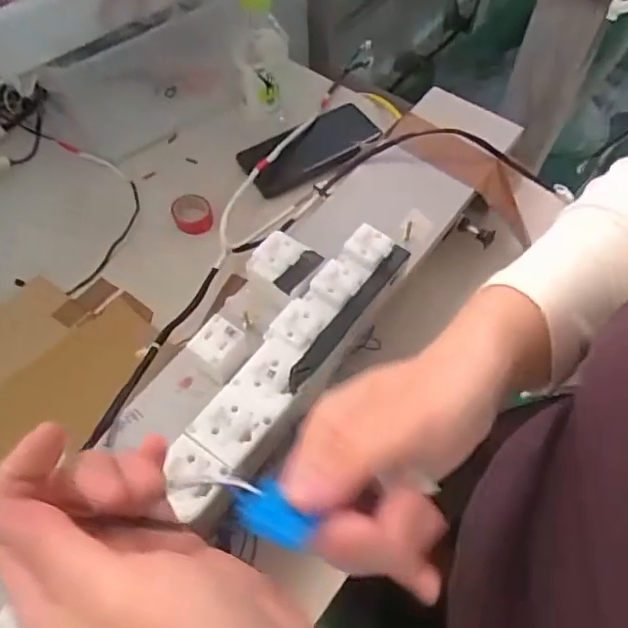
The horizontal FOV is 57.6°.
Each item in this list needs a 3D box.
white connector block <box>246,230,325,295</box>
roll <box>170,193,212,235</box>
[{"bbox_3d":[-0.024,-0.043,0.467,0.050,0.020,0.040,22,62,13],"label":"white connector block"},{"bbox_3d":[-0.134,-0.109,0.629,0.042,0.020,0.048,-15,60,-9],"label":"roll"}]

